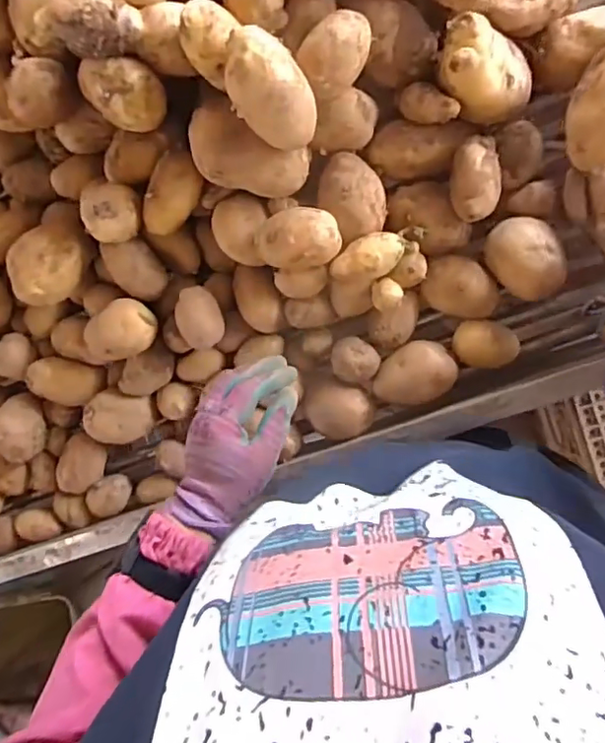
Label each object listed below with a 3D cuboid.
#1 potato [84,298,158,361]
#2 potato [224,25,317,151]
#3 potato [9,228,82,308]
[{"bbox_3d":[-0.192,-0.042,0.617,0.077,0.048,0.055,-26,89,10],"label":"potato"},{"bbox_3d":[-0.027,-0.228,0.476,0.058,0.098,0.051,-38,42,9],"label":"potato"},{"bbox_3d":[-0.271,-0.114,0.624,0.056,0.070,0.084,33,97,6],"label":"potato"}]

